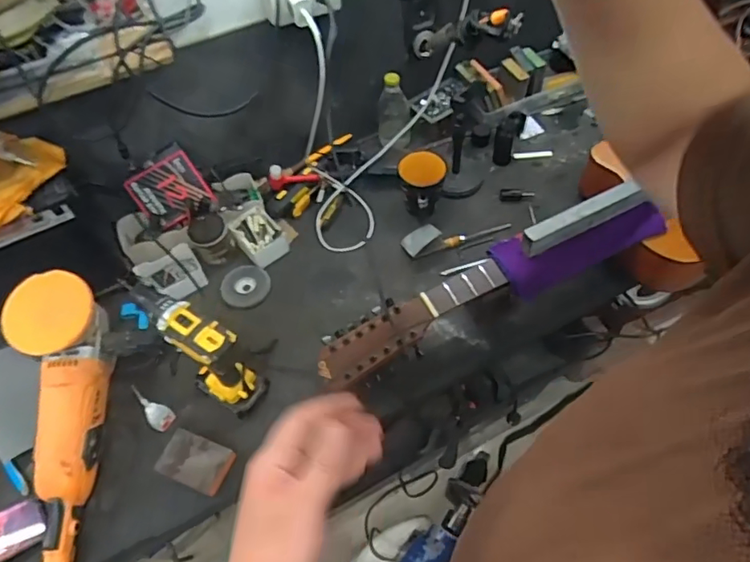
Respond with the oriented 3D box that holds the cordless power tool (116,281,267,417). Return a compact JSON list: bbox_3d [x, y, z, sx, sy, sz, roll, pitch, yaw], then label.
[{"bbox_3d":[-0.274,0.105,0.832,0.191,0.200,0.073,24,61,19],"label":"cordless power tool"}]

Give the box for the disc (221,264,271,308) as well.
[{"bbox_3d":[-0.243,0.009,1.010,0.088,0.008,0.091,-2,56,3],"label":"disc"}]

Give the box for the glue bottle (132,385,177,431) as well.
[{"bbox_3d":[-0.351,0.198,0.847,0.032,0.094,0.039,-33,60,-17],"label":"glue bottle"}]

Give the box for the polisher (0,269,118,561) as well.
[{"bbox_3d":[-0.450,0.218,0.795,0.101,0.132,0.457,-5,81,1],"label":"polisher"}]

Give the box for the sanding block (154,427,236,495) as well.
[{"bbox_3d":[-0.273,0.275,0.823,0.102,0.027,0.072,17,59,15],"label":"sanding block"}]

